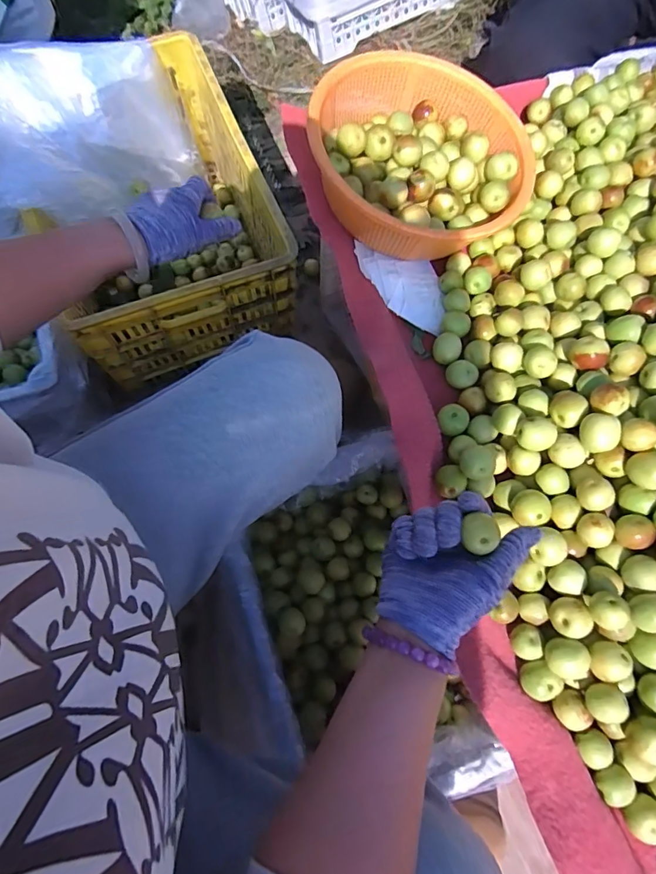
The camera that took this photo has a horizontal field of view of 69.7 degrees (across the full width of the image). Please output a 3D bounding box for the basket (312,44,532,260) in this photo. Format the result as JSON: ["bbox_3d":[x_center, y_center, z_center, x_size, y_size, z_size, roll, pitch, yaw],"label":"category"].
[{"bbox_3d":[0.113,-0.331,0.561,0.251,0.086,0.247,0,72,-1],"label":"basket"}]

